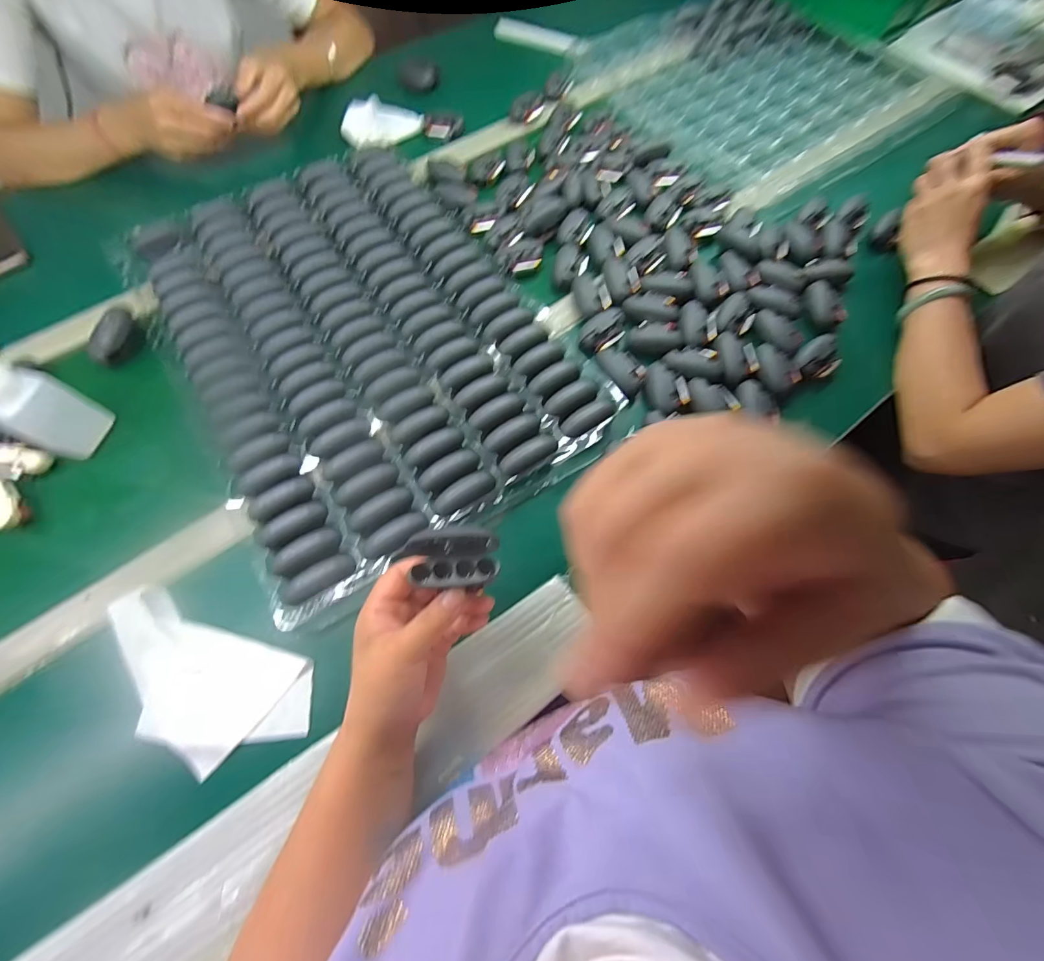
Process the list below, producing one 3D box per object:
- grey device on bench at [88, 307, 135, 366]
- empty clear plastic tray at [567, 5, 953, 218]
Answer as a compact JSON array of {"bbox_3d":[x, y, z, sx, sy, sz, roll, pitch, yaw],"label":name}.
[{"bbox_3d":[-0.481,-0.170,0.512,0.026,0.028,0.068,18,84,7],"label":"grey device on bench"},{"bbox_3d":[0.359,-0.647,0.715,0.471,0.024,0.430,-36,73,-13],"label":"empty clear plastic tray"}]

